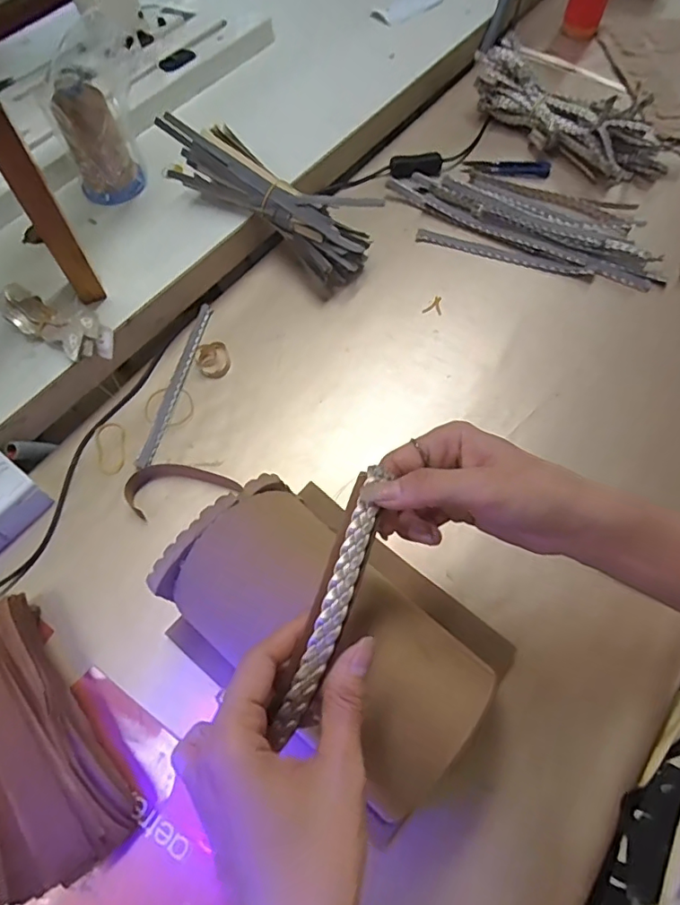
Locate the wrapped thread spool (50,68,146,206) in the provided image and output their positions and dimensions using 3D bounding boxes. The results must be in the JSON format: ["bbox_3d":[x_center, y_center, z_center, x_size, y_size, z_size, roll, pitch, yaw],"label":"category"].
[{"bbox_3d":[-0.252,-0.322,0.554,0.065,0.117,0.062,-1,63,1],"label":"wrapped thread spool"}]

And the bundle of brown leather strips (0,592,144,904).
[{"bbox_3d":[-0.215,0.196,0.363,0.075,0.044,0.183,-37,68,-16],"label":"bundle of brown leather strips"}]

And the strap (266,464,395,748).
[{"bbox_3d":[-0.002,0.073,0.265,0.019,0.015,0.131,18,71,8],"label":"strap"}]

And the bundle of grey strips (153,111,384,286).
[{"bbox_3d":[-0.075,-0.268,0.552,0.238,0.073,0.082,33,68,1],"label":"bundle of grey strips"}]

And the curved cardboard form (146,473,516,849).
[{"bbox_3d":[0.000,0.120,0.357,0.218,0.117,0.158,36,69,18],"label":"curved cardboard form"}]

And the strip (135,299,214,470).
[{"bbox_3d":[-0.158,-0.070,0.518,0.014,0.005,0.188,10,64,7],"label":"strip"}]

